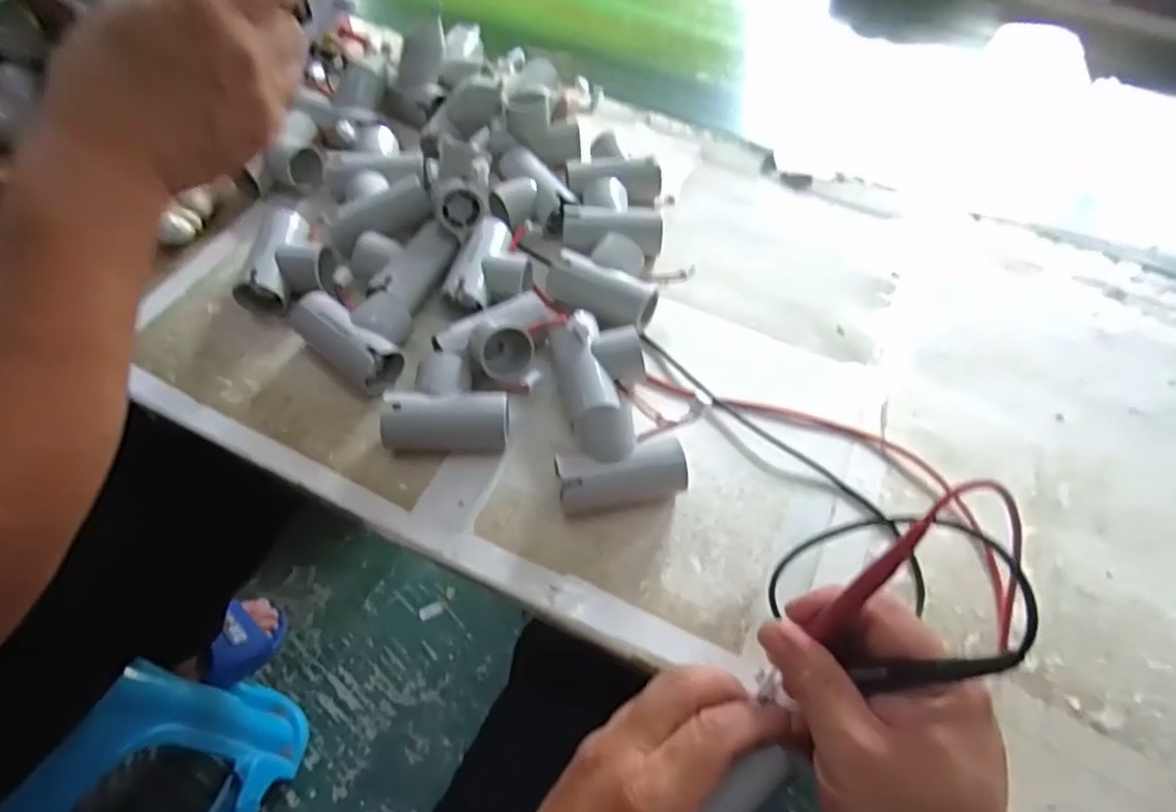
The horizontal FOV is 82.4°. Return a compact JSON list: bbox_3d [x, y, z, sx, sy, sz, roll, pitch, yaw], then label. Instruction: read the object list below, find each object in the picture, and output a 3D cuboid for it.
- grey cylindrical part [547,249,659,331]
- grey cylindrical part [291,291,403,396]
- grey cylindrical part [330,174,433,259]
[{"bbox_3d":[0.008,-0.077,0.468,0.072,0.034,0.032,26,59,14],"label":"grey cylindrical part"},{"bbox_3d":[-0.160,-0.044,0.441,0.079,0.034,0.034,39,64,21],"label":"grey cylindrical part"},{"bbox_3d":[-0.149,-0.136,0.487,0.074,0.027,0.028,-23,58,0],"label":"grey cylindrical part"}]

